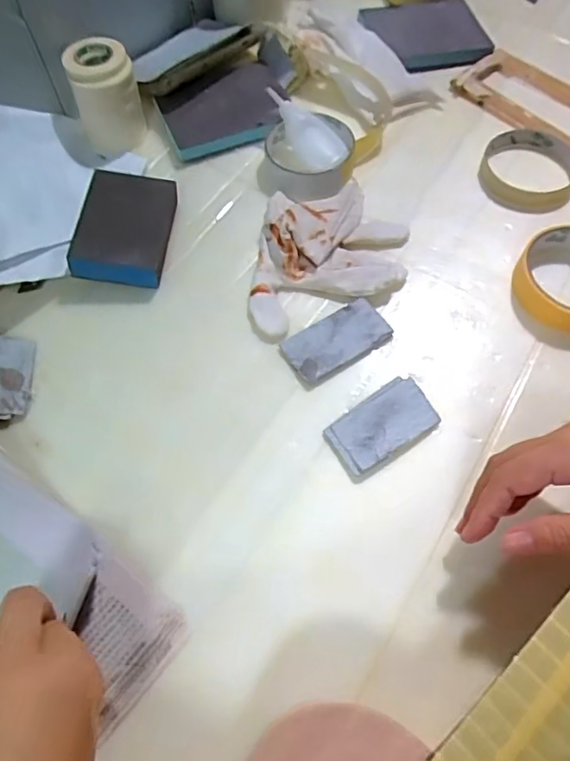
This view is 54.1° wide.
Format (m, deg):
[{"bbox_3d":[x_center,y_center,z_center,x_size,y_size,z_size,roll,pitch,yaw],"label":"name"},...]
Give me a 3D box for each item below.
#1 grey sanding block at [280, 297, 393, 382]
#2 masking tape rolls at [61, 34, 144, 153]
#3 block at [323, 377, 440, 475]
[{"bbox_3d":[0.039,-0.031,0.422,0.077,0.006,0.043,-28,64,-13],"label":"grey sanding block"},{"bbox_3d":[-0.169,-0.267,0.530,0.057,0.083,0.053,-18,62,-8],"label":"masking tape rolls"},{"bbox_3d":[0.067,0.031,0.386,0.072,0.011,0.041,-30,65,-14],"label":"block"}]

